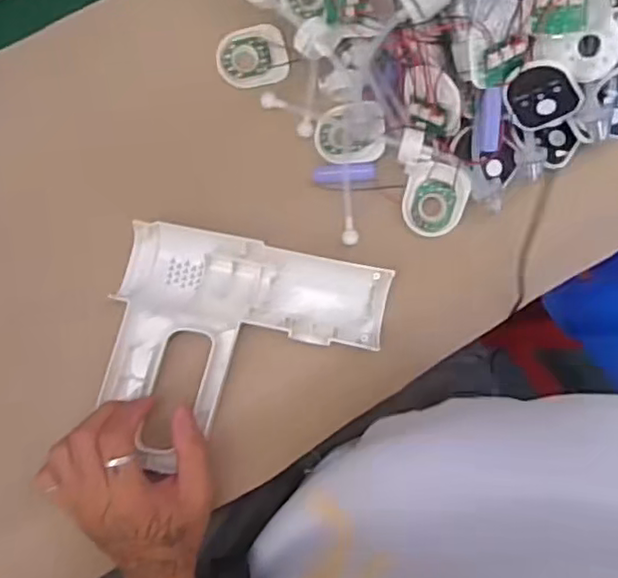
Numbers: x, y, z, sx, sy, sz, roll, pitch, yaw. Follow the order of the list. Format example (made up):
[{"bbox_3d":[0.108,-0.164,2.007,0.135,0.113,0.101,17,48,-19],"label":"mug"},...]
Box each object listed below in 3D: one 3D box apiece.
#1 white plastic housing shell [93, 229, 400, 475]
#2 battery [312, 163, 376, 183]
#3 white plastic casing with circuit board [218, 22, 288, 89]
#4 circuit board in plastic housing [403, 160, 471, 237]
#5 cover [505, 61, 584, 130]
[{"bbox_3d":[-0.055,0.050,0.507,0.207,0.037,0.176,12,84,-1],"label":"white plastic housing shell"},{"bbox_3d":[0.029,-0.094,0.525,0.052,0.011,0.014,-6,85,-3],"label":"battery"},{"bbox_3d":[-0.047,-0.194,0.542,0.057,0.013,0.047,-7,85,-3],"label":"white plastic casing with circuit board"},{"bbox_3d":[0.102,-0.071,0.518,0.049,0.010,0.059,10,107,4],"label":"circuit board in plastic housing"},{"bbox_3d":[0.171,-0.142,0.476,0.046,0.008,0.056,-27,124,33],"label":"cover"}]

